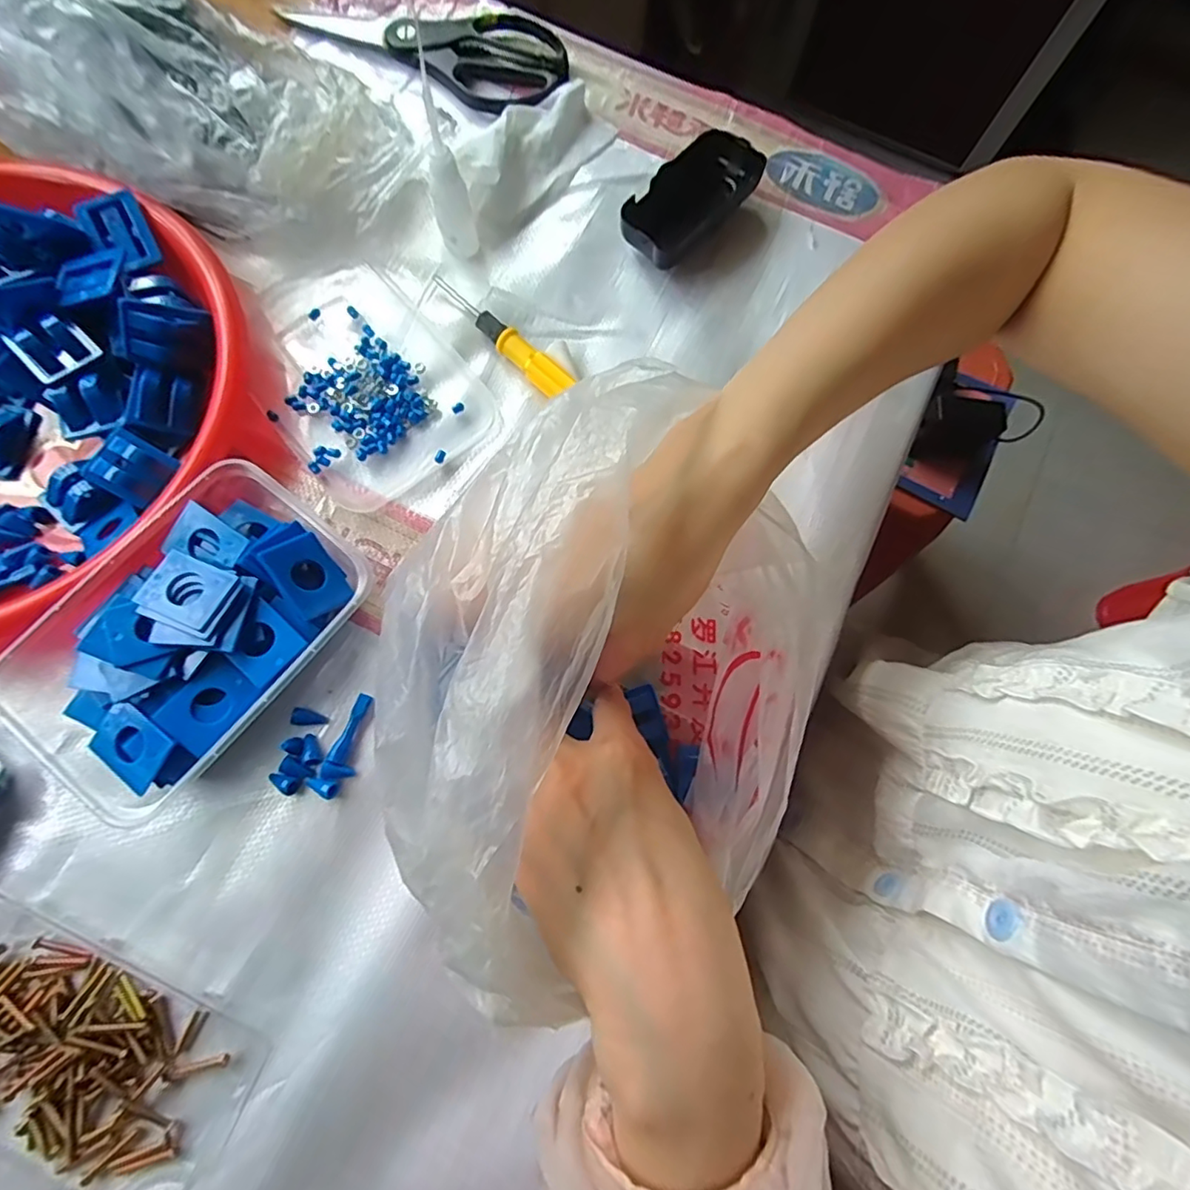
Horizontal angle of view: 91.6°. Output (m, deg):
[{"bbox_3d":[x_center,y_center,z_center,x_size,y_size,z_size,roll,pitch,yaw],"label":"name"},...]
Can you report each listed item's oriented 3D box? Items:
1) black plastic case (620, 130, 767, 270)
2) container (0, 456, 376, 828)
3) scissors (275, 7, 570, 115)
[{"bbox_3d":[0.064,-0.270,0.396,0.048,0.024,0.111,40,78,8],"label":"black plastic case"},{"bbox_3d":[-0.215,0.020,0.305,0.130,0.039,0.176,38,77,8],"label":"container"},{"bbox_3d":[-0.122,-0.423,0.434,0.211,0.011,0.095,24,76,4],"label":"scissors"}]

